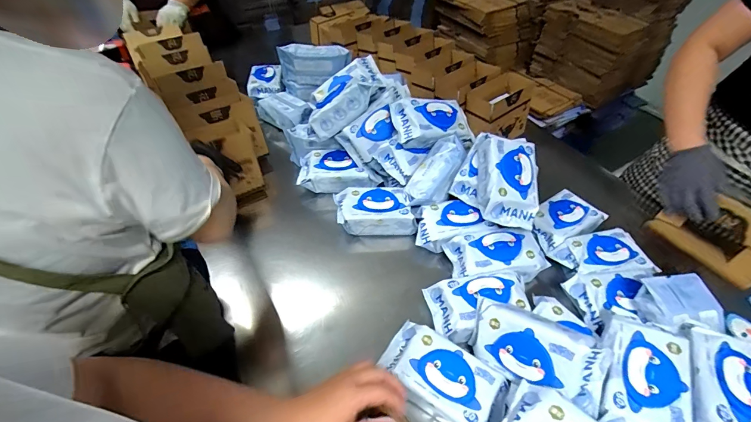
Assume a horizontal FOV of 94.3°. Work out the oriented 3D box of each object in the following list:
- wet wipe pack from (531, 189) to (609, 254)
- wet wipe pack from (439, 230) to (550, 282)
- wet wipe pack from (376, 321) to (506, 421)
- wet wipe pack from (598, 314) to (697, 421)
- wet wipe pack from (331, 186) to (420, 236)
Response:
[{"bbox_3d":[0.447,0.014,0.826,0.190,0.040,0.109,-21,53,-19],"label":"wet wipe pack"},{"bbox_3d":[0.267,0.097,0.764,0.215,0.056,0.111,-3,49,-4],"label":"wet wipe pack"},{"bbox_3d":[0.112,0.288,0.601,0.203,0.067,0.114,29,54,22],"label":"wet wipe pack"},{"bbox_3d":[0.409,0.253,0.531,0.113,0.049,0.199,19,51,15],"label":"wet wipe pack"},{"bbox_3d":[-0.005,-0.001,0.846,0.184,0.069,0.109,-2,49,-3],"label":"wet wipe pack"}]

